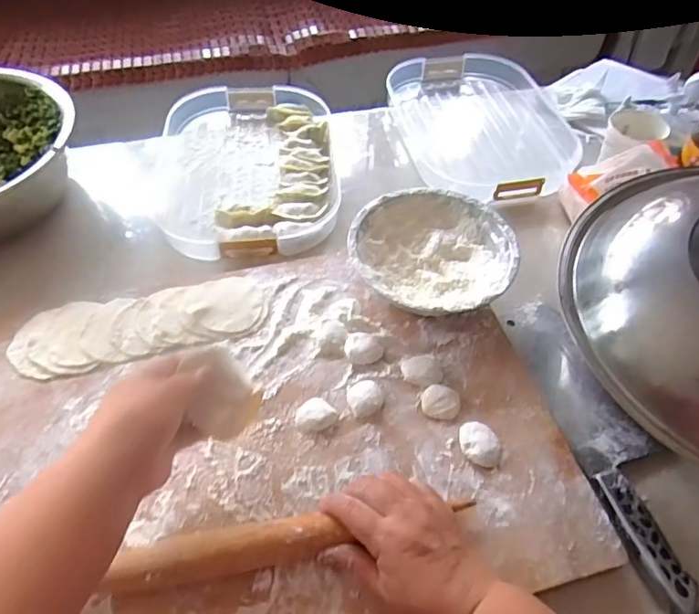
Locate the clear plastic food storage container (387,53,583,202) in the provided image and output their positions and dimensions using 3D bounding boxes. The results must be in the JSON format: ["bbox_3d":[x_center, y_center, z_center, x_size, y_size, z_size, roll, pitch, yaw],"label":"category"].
[{"bbox_3d":[0.191,-0.262,0.753,0.237,0.052,0.316,-13,54,-11],"label":"clear plastic food storage container"}]

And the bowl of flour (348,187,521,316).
[{"bbox_3d":[0.082,-0.047,0.538,0.161,0.053,0.160,1,53,-1],"label":"bowl of flour"}]

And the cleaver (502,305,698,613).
[{"bbox_3d":[0.229,0.106,0.471,0.080,0.022,0.285,-12,54,-10],"label":"cleaver"}]

